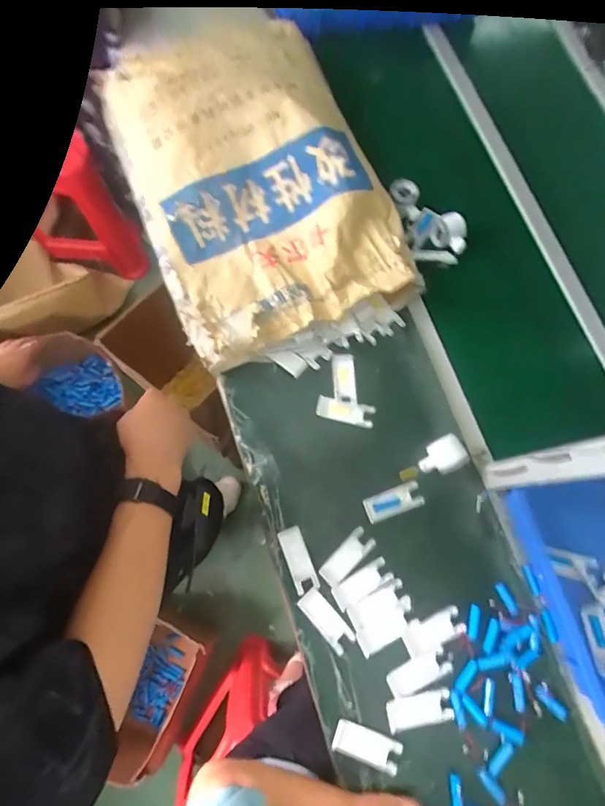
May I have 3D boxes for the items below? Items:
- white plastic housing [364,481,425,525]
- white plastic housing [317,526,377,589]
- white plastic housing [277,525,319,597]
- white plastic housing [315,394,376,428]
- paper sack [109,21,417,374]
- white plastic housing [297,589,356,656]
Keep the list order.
[{"bbox_3d":[0.163,0.180,0.765,0.105,0.018,0.043,-19,75,-8],"label":"white plastic housing"},{"bbox_3d":[0.077,0.266,0.730,0.106,0.009,0.041,-43,80,-13],"label":"white plastic housing"},{"bbox_3d":[-0.006,0.268,0.729,0.040,0.014,0.106,-20,75,-8],"label":"white plastic housing"},{"bbox_3d":[0.081,0.016,0.811,0.108,0.017,0.040,16,74,2],"label":"white plastic housing"},{"bbox_3d":[-0.098,-0.461,0.862,0.485,0.136,0.674,-22,76,-8],"label":"paper sack"},{"bbox_3d":[0.039,0.362,0.705,0.039,0.008,0.105,-40,79,-12],"label":"white plastic housing"}]

